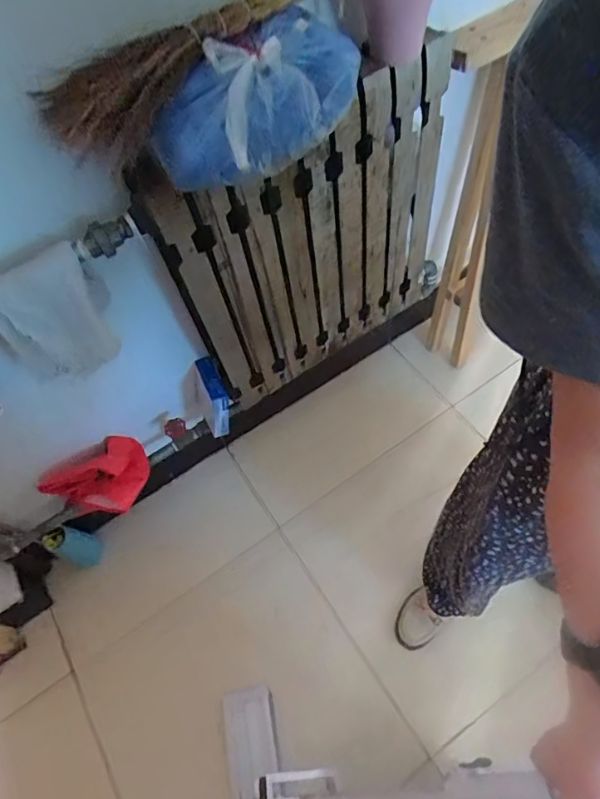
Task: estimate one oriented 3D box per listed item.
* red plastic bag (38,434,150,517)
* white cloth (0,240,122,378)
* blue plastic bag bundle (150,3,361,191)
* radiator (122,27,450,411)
[{"bbox_3d":[-0.433,0.186,1.094,0.218,0.099,0.163,-37,64,-13],"label":"red plastic bag"},{"bbox_3d":[-0.356,-0.115,0.742,0.152,0.217,0.035,-34,63,-12],"label":"white cloth"},{"bbox_3d":[-0.056,-0.380,0.633,0.290,0.098,0.133,-42,65,-15],"label":"blue plastic bag bundle"},{"bbox_3d":[0.060,-0.277,0.958,0.573,0.648,0.076,-33,63,-11],"label":"radiator"}]

